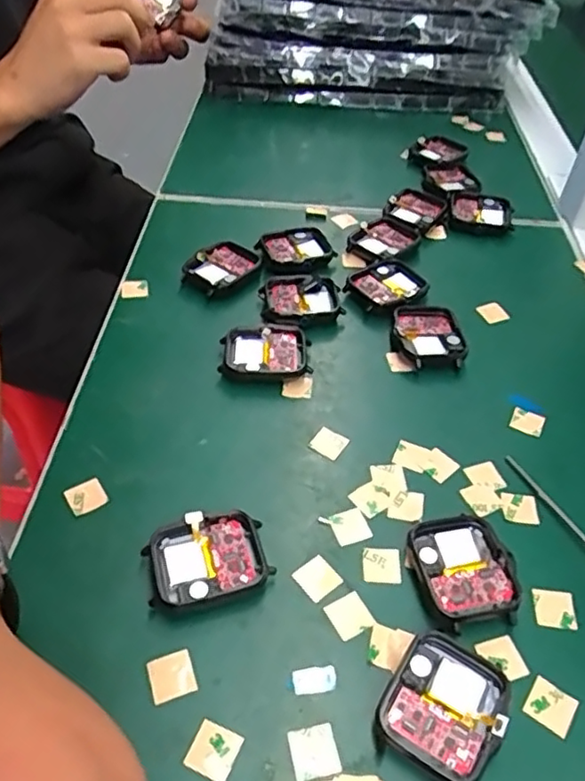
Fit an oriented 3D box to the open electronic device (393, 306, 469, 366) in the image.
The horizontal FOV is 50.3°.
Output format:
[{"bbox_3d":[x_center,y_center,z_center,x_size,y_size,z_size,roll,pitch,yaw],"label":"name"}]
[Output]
[{"bbox_3d":[0.076,-0.030,0.352,0.039,0.013,0.044,1,46,-2],"label":"open electronic device"}]

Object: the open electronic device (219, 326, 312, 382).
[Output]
[{"bbox_3d":[-0.015,-0.019,0.338,0.047,0.011,0.036,1,46,-2],"label":"open electronic device"}]

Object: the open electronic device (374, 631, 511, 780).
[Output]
[{"bbox_3d":[0.052,0.110,0.216,0.037,0.012,0.044,27,51,22],"label":"open electronic device"}]

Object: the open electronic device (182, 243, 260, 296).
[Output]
[{"bbox_3d":[-0.045,-0.076,0.390,0.036,0.012,0.043,35,54,27],"label":"open electronic device"}]

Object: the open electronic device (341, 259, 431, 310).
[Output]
[{"bbox_3d":[0.057,-0.065,0.383,0.041,0.009,0.041,-32,55,-29],"label":"open electronic device"}]

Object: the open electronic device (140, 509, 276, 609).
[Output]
[{"bbox_3d":[-0.034,0.069,0.251,0.046,0.012,0.037,-13,48,-15],"label":"open electronic device"}]

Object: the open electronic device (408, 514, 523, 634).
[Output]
[{"bbox_3d":[0.068,0.073,0.253,0.037,0.008,0.046,-8,47,-10],"label":"open electronic device"}]

